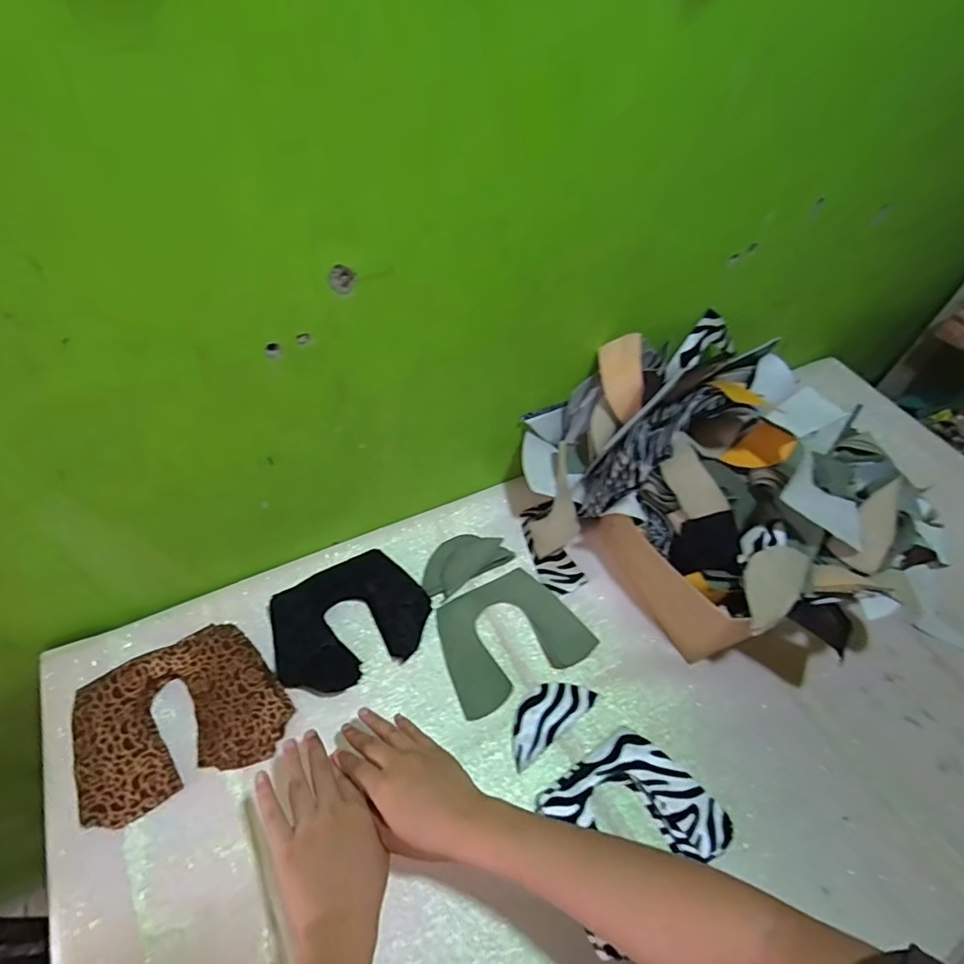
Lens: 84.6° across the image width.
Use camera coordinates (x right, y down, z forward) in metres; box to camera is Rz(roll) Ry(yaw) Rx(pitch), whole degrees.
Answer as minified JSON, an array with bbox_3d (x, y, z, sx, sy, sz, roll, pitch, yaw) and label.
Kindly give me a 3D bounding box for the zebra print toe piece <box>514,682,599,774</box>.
[{"bbox_3d":[0.065,0.235,0.538,0.104,0.008,0.047,-31,61,-26],"label":"zebra print toe piece"}]

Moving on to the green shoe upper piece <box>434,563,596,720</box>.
[{"bbox_3d":[0.029,0.167,0.591,0.158,0.004,0.126,-21,57,-21],"label":"green shoe upper piece"}]

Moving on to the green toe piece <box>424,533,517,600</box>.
[{"bbox_3d":[-0.023,0.093,0.634,0.111,0.008,0.060,-27,59,-24],"label":"green toe piece"}]

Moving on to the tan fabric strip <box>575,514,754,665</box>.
[{"bbox_3d":[0.191,0.105,0.591,0.024,0.103,0.202,-25,58,-23],"label":"tan fabric strip"}]

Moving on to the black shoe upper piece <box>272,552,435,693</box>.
[{"bbox_3d":[-0.143,0.148,0.573,0.161,0.033,0.123,-21,57,-21],"label":"black shoe upper piece"}]

